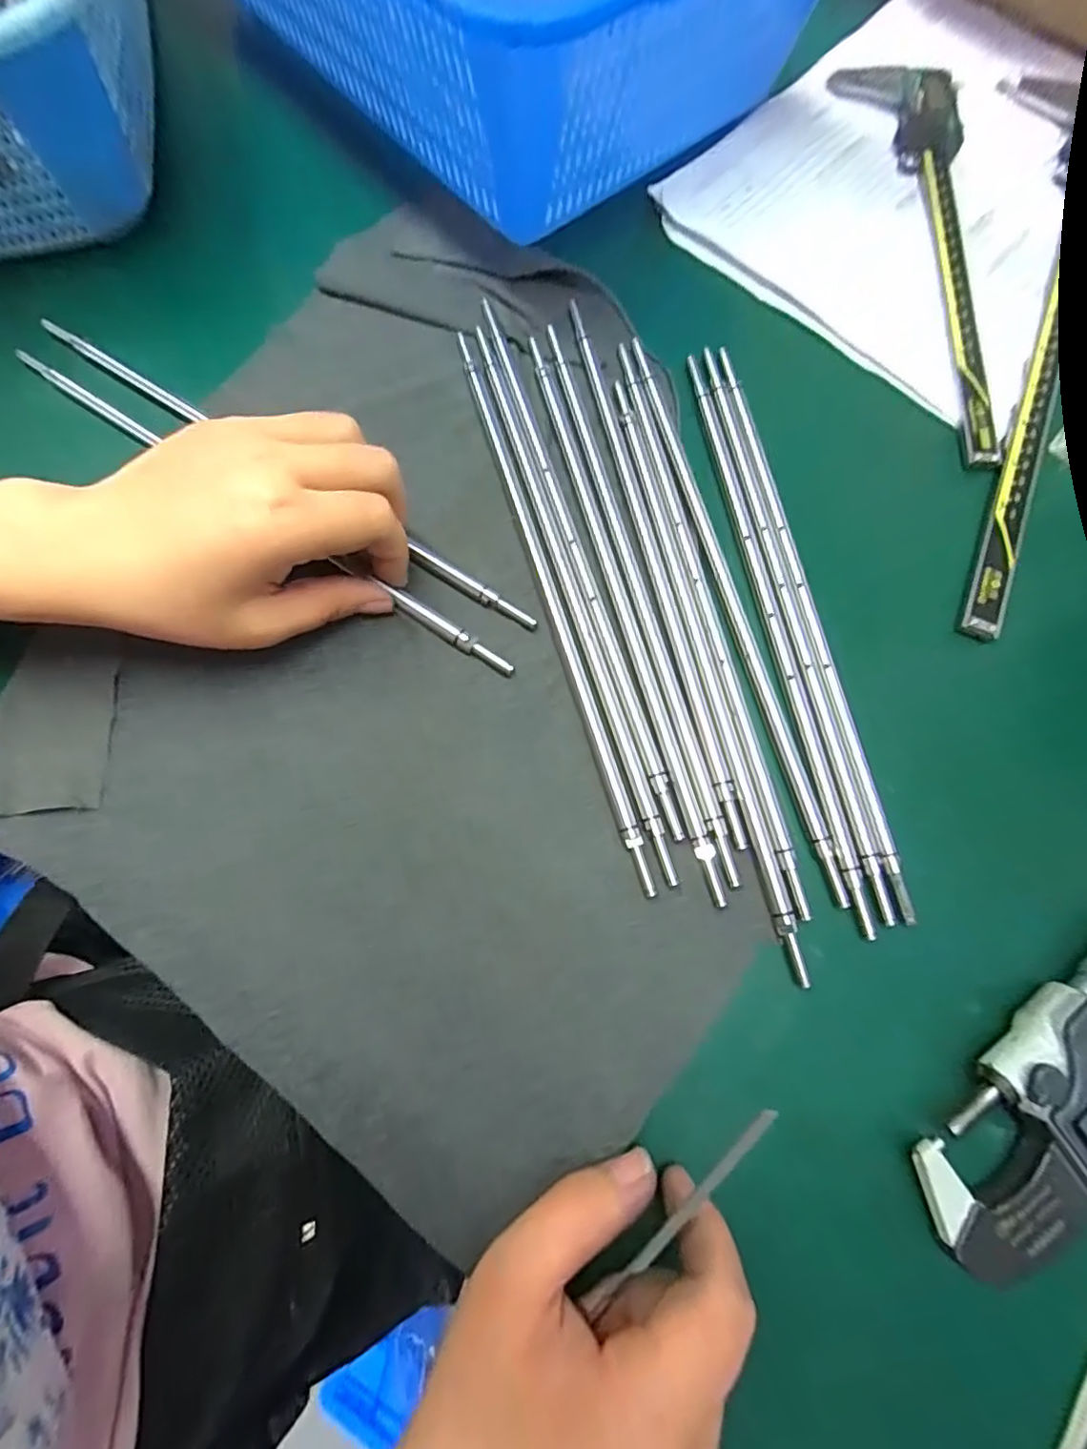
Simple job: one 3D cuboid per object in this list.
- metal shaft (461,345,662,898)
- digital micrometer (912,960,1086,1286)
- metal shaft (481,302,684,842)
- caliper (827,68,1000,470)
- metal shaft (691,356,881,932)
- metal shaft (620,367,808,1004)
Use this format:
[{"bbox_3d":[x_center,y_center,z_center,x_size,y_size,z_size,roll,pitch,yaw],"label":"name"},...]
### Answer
[{"bbox_3d":[0.000,-0.062,0.258,0.007,0.007,0.277,-16,76,-6],"label":"metal shaft"},{"bbox_3d":[0.193,0.122,0.203,0.154,0.021,0.052,-42,80,-11],"label":"digital micrometer"},{"bbox_3d":[0.013,-0.084,0.263,0.008,0.004,0.277,-16,76,-6],"label":"metal shaft"},{"bbox_3d":[0.213,-0.263,0.314,0.066,0.011,0.278,-1,75,-2],"label":"caliper"},{"bbox_3d":[0.101,-0.050,0.255,0.007,0.004,0.273,-10,76,-4],"label":"metal shaft"},{"bbox_3d":[0.069,-0.032,0.250,0.008,0.005,0.271,-12,76,-4],"label":"metal shaft"}]

